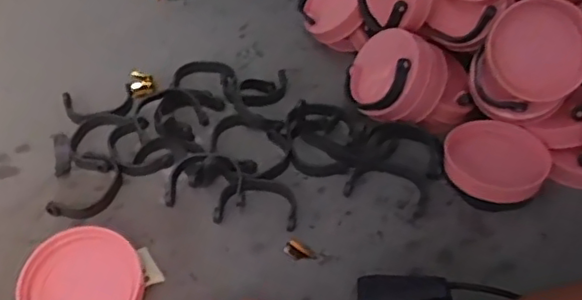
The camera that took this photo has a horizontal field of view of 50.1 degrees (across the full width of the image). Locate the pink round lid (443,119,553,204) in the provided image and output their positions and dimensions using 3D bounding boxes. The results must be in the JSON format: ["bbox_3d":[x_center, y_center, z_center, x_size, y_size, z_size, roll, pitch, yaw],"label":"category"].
[{"bbox_3d":[0.199,0.009,0.607,0.095,0.019,0.095,4,44,-3],"label":"pink round lid"}]

